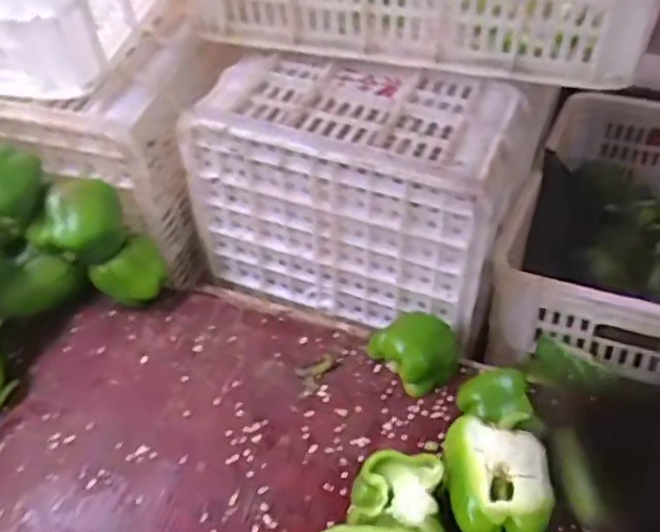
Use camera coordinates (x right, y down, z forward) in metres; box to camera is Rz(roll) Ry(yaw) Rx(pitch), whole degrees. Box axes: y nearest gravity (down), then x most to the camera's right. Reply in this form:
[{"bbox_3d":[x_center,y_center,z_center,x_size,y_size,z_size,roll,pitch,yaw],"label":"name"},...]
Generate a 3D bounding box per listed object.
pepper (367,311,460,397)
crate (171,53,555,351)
[{"bbox_3d":[0.098,0.085,0.756,0.087,0.049,0.086,-31,55,-24],"label":"pepper"},{"bbox_3d":[0.039,-0.106,0.837,0.345,0.251,0.218,17,51,16],"label":"crate"}]

